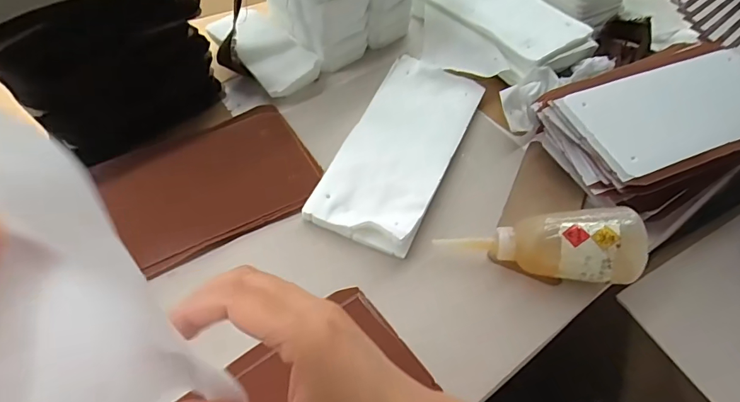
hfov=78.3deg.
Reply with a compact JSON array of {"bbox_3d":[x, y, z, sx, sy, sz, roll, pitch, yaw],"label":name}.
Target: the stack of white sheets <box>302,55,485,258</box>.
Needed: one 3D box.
[{"bbox_3d":[0.034,-0.062,0.490,0.109,0.026,0.248,23,58,11],"label":"stack of white sheets"}]

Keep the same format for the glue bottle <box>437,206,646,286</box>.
[{"bbox_3d":[0.156,0.037,0.411,0.164,0.065,0.063,-1,54,18],"label":"glue bottle"}]

